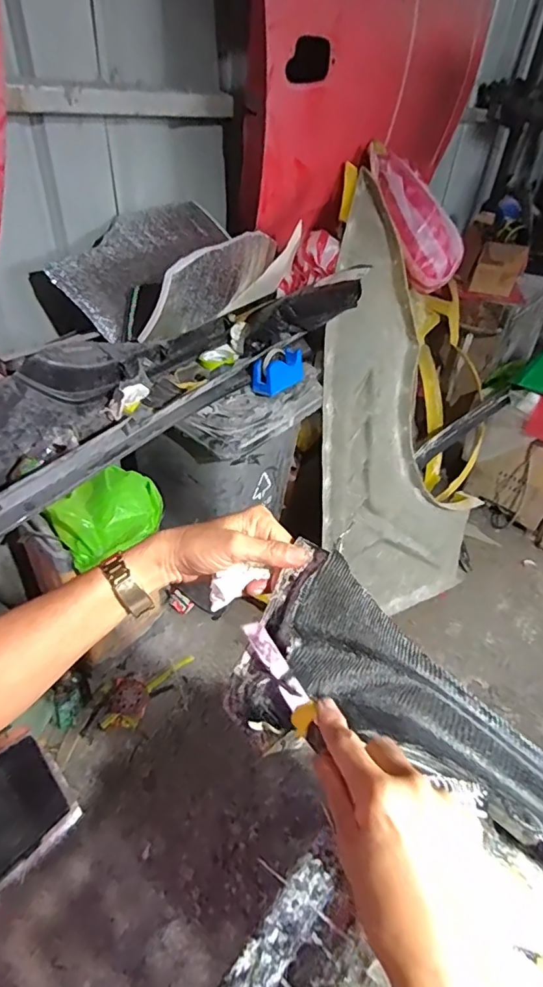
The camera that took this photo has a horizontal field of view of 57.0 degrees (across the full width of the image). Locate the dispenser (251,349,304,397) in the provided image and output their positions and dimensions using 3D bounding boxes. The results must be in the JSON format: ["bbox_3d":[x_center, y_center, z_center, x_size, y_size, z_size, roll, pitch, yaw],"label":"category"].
[{"bbox_3d":[0.023,-0.338,1.373,0.185,0.109,0.051,-34,13,-35],"label":"dispenser"}]

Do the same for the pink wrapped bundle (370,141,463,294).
[{"bbox_3d":[0.447,-0.902,1.620,0.144,0.159,0.484,-26,91,-31],"label":"pink wrapped bundle"}]

